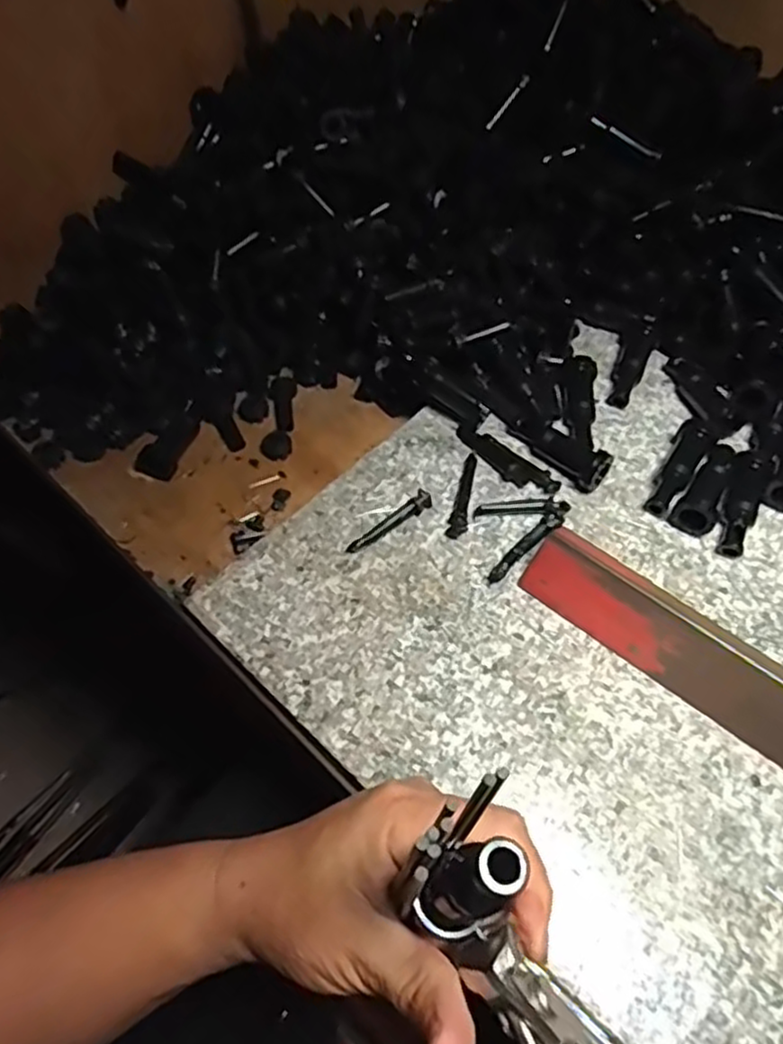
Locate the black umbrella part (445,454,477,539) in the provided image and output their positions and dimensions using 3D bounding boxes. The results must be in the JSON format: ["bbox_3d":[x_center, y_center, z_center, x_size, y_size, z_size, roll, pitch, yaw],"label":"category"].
[{"bbox_3d":[0.043,-0.017,0.421,0.011,0.005,0.060,12,57,7],"label":"black umbrella part"}]

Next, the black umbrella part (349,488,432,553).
[{"bbox_3d":[-0.001,0.000,0.409,0.059,0.006,0.010,-31,62,-19],"label":"black umbrella part"}]

